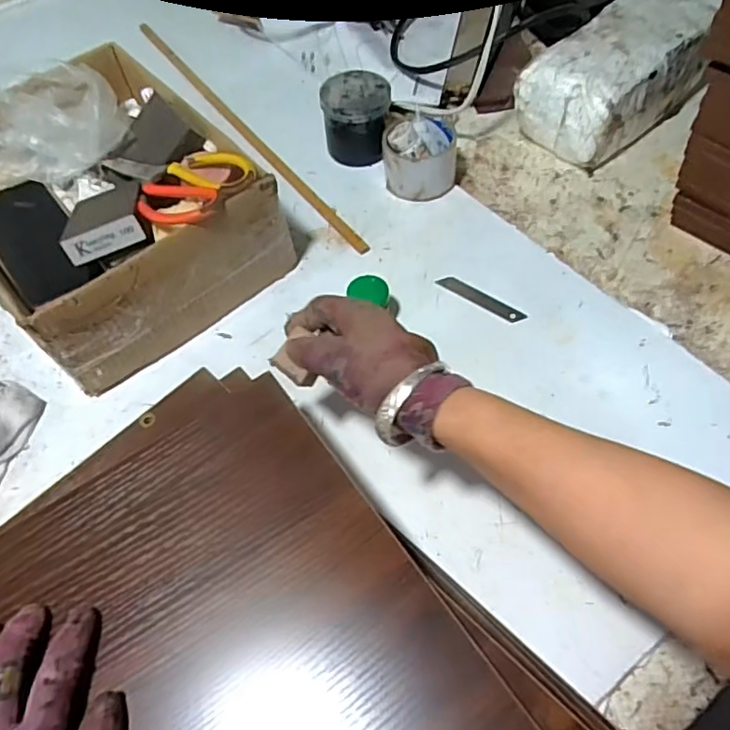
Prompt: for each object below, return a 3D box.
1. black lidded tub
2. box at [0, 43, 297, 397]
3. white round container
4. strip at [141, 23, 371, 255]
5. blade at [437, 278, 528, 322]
[{"bbox_3d":[-0.011,-0.294,0.710,0.079,0.085,0.082,-2,58,3],"label":"black lidded tub"},{"bbox_3d":[-0.269,-0.167,0.602,0.250,0.127,0.321,-38,63,-18],"label":"box"},{"bbox_3d":[0.064,-0.245,0.676,0.083,0.078,0.084,-1,58,4],"label":"white round container"},{"bbox_3d":[-0.168,-0.321,0.772,0.019,0.012,0.577,-32,61,-15],"label":"strip"},{"bbox_3d":[0.118,-0.068,0.600,0.095,0.004,0.018,34,66,22],"label":"blade"}]

